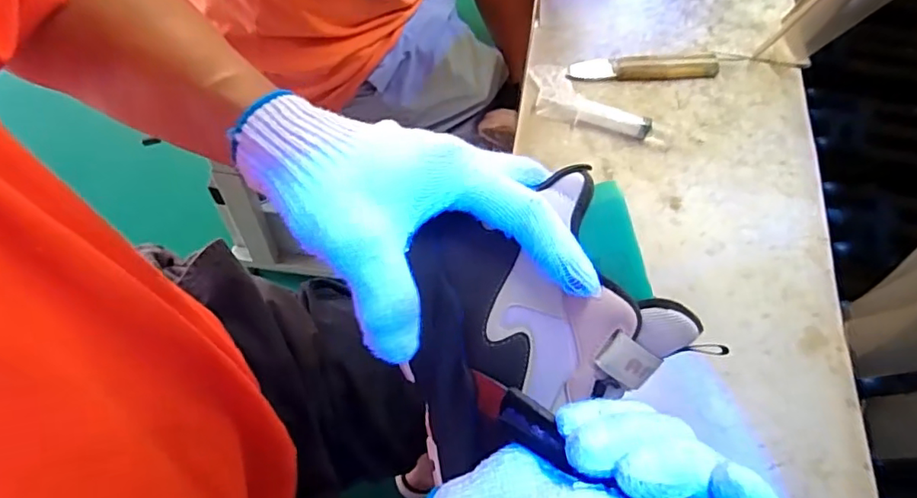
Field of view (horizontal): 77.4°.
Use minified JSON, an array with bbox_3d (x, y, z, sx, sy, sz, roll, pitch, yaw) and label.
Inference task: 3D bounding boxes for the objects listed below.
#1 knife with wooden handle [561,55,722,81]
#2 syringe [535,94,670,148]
[{"bbox_3d":[0.196,-0.191,0.605,0.164,0.018,0.028,-5,61,-4],"label":"knife with wooden handle"},{"bbox_3d":[0.140,-0.126,0.562,0.128,0.022,0.025,16,61,8],"label":"syringe"}]

